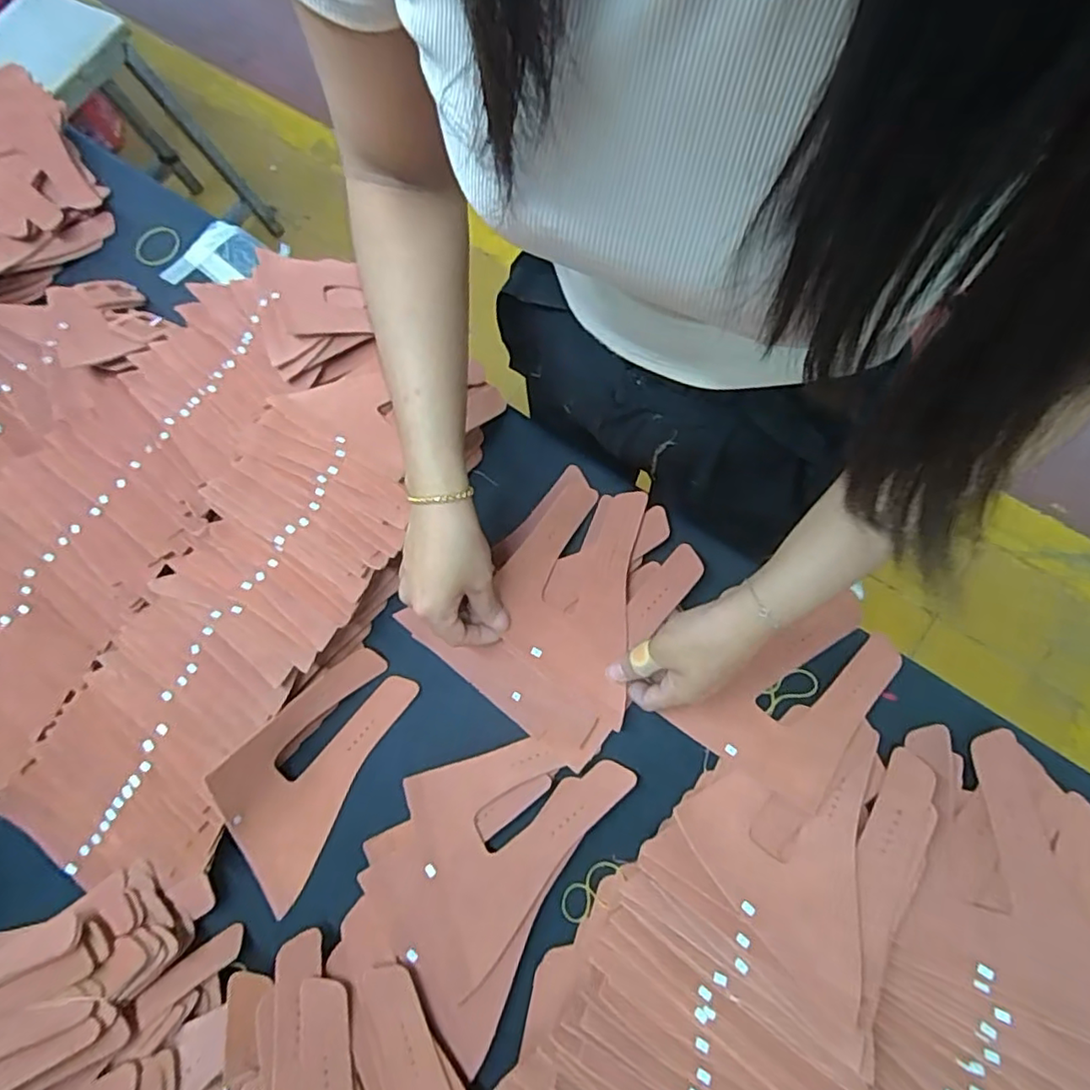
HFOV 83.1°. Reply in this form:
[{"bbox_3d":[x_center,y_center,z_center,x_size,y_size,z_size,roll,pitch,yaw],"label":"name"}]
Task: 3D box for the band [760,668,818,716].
[{"bbox_3d":[0.189,0.113,0.480,0.047,0.009,0.023,-25,73,-9],"label":"band"}]

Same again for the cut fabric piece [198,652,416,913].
[{"bbox_3d":[-0.183,0.167,0.466,0.077,0.067,0.186,26,76,13],"label":"cut fabric piece"}]

